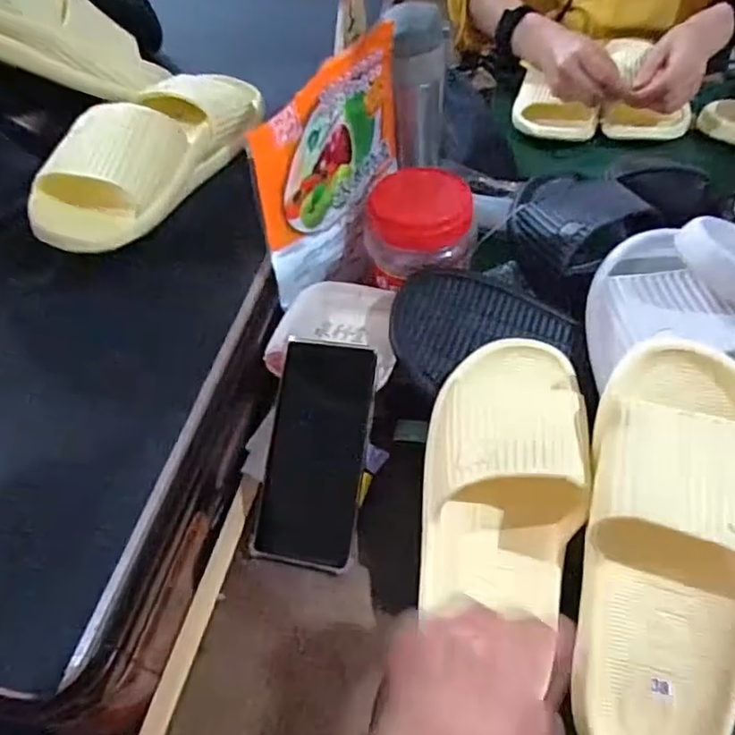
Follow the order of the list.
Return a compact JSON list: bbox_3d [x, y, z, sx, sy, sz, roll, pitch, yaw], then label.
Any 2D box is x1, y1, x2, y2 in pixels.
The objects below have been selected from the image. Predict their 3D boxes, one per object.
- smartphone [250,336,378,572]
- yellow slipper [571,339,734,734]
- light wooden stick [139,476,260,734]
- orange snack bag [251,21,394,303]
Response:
[{"bbox_3d":[-0.039,0.062,0.447,0.075,0.011,0.163,7,84,10],"label":"smartphone"},{"bbox_3d":[0.182,0.111,0.354,0.105,0.074,0.260,9,82,12],"label":"yellow slipper"},{"bbox_3d":[-0.121,0.177,0.425,0.017,0.004,0.219,20,53,-5],"label":"light wooden stick"},{"bbox_3d":[-0.025,-0.157,0.504,0.035,0.186,0.175,19,56,18],"label":"orange snack bag"}]

